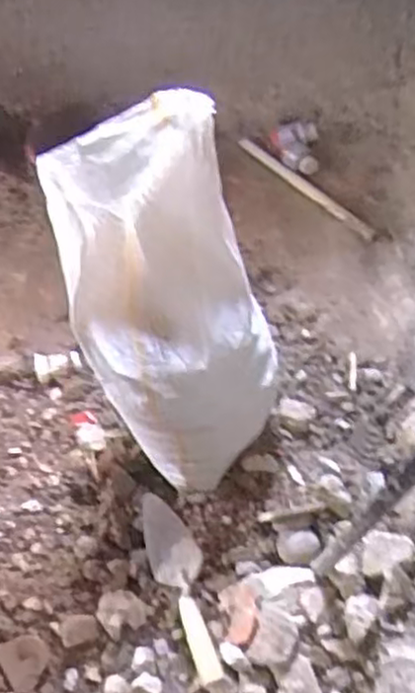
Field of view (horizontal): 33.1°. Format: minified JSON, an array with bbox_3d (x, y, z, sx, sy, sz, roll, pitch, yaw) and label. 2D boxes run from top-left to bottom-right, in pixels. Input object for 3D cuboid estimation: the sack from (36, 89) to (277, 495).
[{"bbox_3d":[-0.050,-0.038,1.069,0.290,0.638,0.161,-17,22,-9],"label":"sack"}]

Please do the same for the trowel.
[{"bbox_3d":[-0.042,0.378,1.112,0.083,0.041,0.306,-18,53,-3],"label":"trowel"}]

